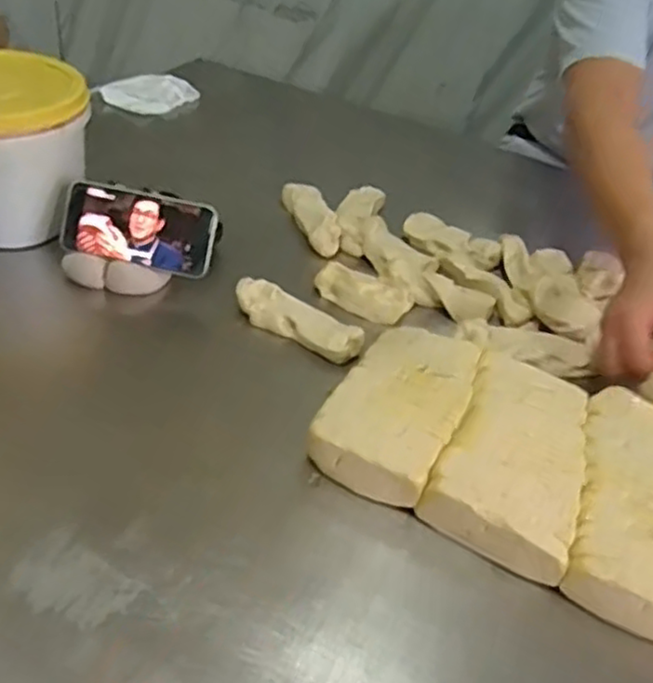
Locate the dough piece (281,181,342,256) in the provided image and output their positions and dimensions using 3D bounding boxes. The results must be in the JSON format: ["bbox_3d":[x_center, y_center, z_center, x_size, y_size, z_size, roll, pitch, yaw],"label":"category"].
[{"bbox_3d":[-0.019,-0.158,0.872,0.046,0.028,0.136,-6,42,-16],"label":"dough piece"}]

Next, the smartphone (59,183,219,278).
[{"bbox_3d":[-0.192,-0.115,0.721,0.156,0.075,0.015,13,5,6],"label":"smartphone"}]

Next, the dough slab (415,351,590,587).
[{"bbox_3d":[0.156,0.093,0.575,0.106,0.042,0.193,21,40,16],"label":"dough slab"}]

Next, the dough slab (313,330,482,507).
[{"bbox_3d":[0.064,0.055,0.609,0.103,0.041,0.192,21,41,16],"label":"dough slab"}]

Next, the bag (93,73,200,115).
[{"bbox_3d":[-0.286,-0.388,1.102,0.135,0.029,0.107,-29,52,-36],"label":"bag"}]

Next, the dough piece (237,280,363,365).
[{"bbox_3d":[-0.029,-0.020,0.706,0.140,0.028,0.039,26,42,22],"label":"dough piece"}]

